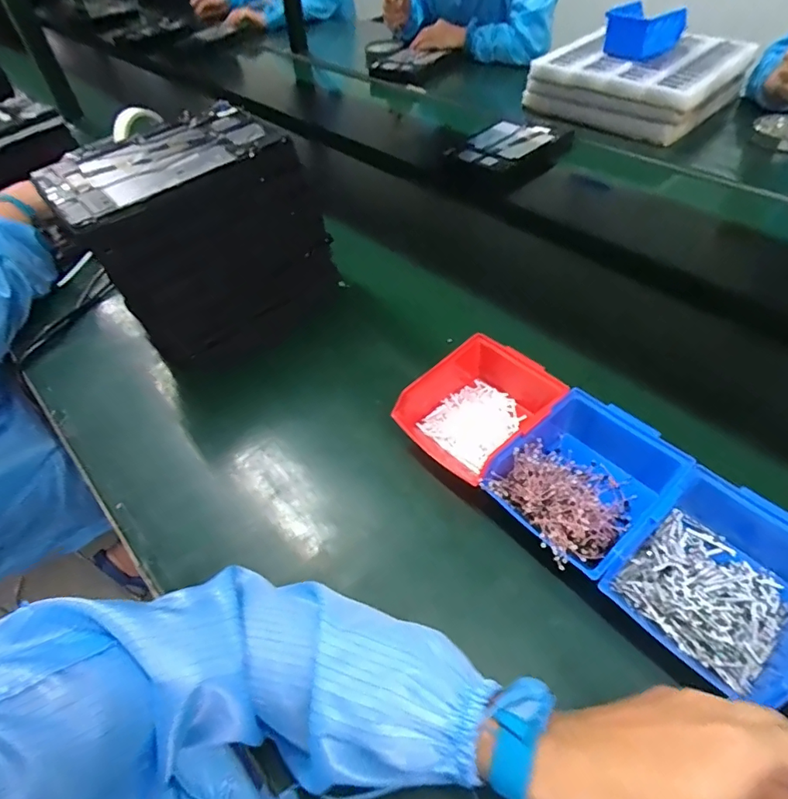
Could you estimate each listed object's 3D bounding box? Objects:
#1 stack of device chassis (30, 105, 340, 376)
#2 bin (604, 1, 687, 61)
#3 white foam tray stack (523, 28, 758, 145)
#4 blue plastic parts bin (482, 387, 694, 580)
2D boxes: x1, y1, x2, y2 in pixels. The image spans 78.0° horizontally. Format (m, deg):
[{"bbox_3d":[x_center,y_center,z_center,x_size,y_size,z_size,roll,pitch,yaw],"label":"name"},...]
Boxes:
[{"bbox_3d":[-0.228,-0.197,0.605,0.263,0.220,0.140,-34,55,-22],"label":"stack of device chassis"},{"bbox_3d":[0.509,-0.749,0.997,0.121,0.078,0.109,-32,55,-21],"label":"bin"},{"bbox_3d":[0.520,-0.695,1.035,0.314,0.095,0.338,-38,57,-25],"label":"white foam tray stack"},{"bbox_3d":[0.169,0.073,0.436,0.155,0.057,0.125,-38,57,-25],"label":"blue plastic parts bin"}]

